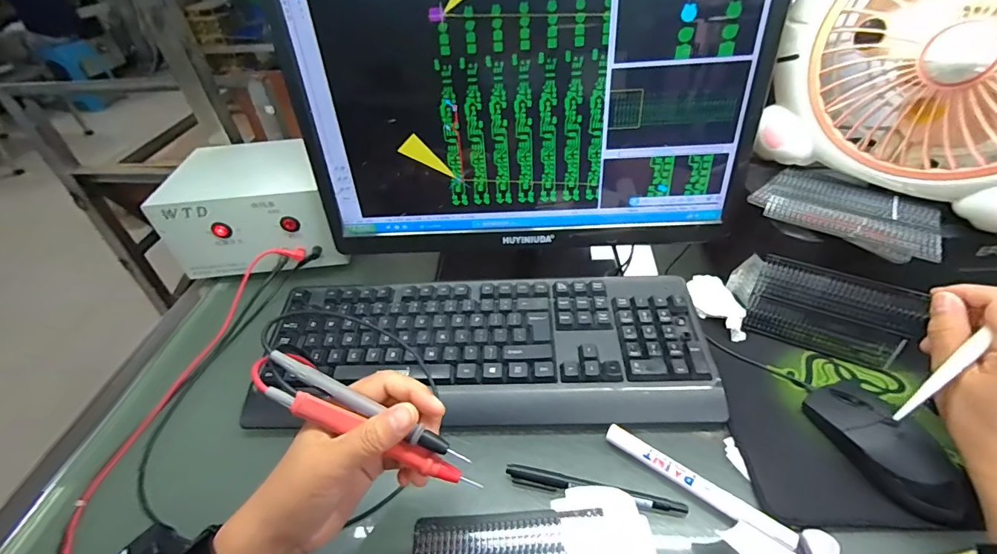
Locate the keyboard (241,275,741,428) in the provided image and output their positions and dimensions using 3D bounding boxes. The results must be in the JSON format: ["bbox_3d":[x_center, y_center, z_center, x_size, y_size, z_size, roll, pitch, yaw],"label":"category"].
[{"bbox_3d":[-0.015,0.070,0.441,0.435,0.039,0.158,-1,42,3],"label":"keyboard"}]

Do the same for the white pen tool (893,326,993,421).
[{"bbox_3d":[0.328,0.046,0.297,0.150,0.006,0.010,-41,48,0],"label":"white pen tool"}]

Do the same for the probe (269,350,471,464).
[{"bbox_3d":[-0.083,0.081,0.272,0.141,0.010,0.010,24,48,11],"label":"probe"}]

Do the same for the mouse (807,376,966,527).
[{"bbox_3d":[0.308,0.133,0.347,0.052,0.034,0.116,-16,43,-13],"label":"mouse"}]

